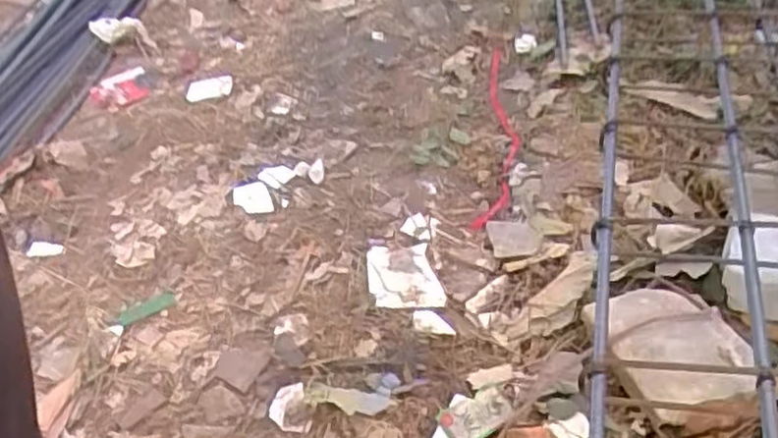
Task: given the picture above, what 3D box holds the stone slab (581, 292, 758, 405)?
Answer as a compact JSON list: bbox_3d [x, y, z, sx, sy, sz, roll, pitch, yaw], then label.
[{"bbox_3d":[0.295,0.136,0.746,0.134,0.042,0.159,-9,40,-5],"label":"stone slab"}]

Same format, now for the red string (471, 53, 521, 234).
[{"bbox_3d":[0.169,-0.135,1.086,0.059,0.054,0.418,4,41,10],"label":"red string"}]

